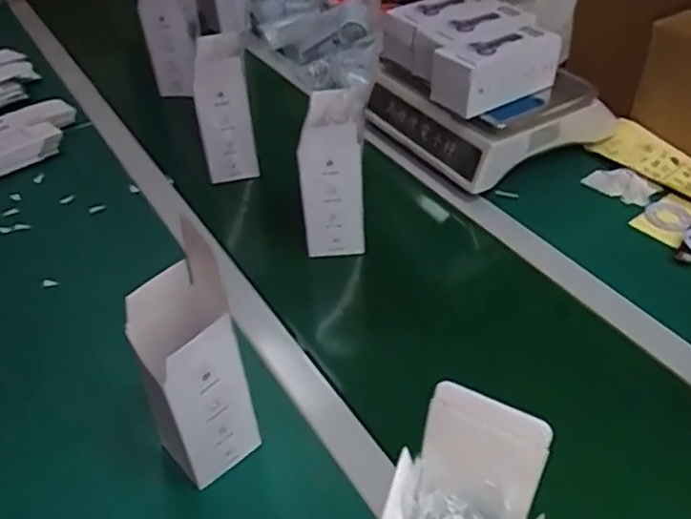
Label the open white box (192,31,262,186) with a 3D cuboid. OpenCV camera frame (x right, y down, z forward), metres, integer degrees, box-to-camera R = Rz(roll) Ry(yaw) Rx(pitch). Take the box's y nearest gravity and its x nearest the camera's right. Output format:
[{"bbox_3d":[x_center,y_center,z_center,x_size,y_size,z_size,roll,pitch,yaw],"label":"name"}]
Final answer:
[{"bbox_3d":[-0.171,-0.212,0.927,0.075,0.197,0.079,-5,43,-3],"label":"open white box"}]

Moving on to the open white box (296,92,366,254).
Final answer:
[{"bbox_3d":[-0.016,-0.098,0.796,0.073,0.186,0.083,0,43,3],"label":"open white box"}]

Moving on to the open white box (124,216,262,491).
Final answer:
[{"bbox_3d":[-0.130,0.099,0.554,0.082,0.221,0.079,-25,47,-23],"label":"open white box"}]

